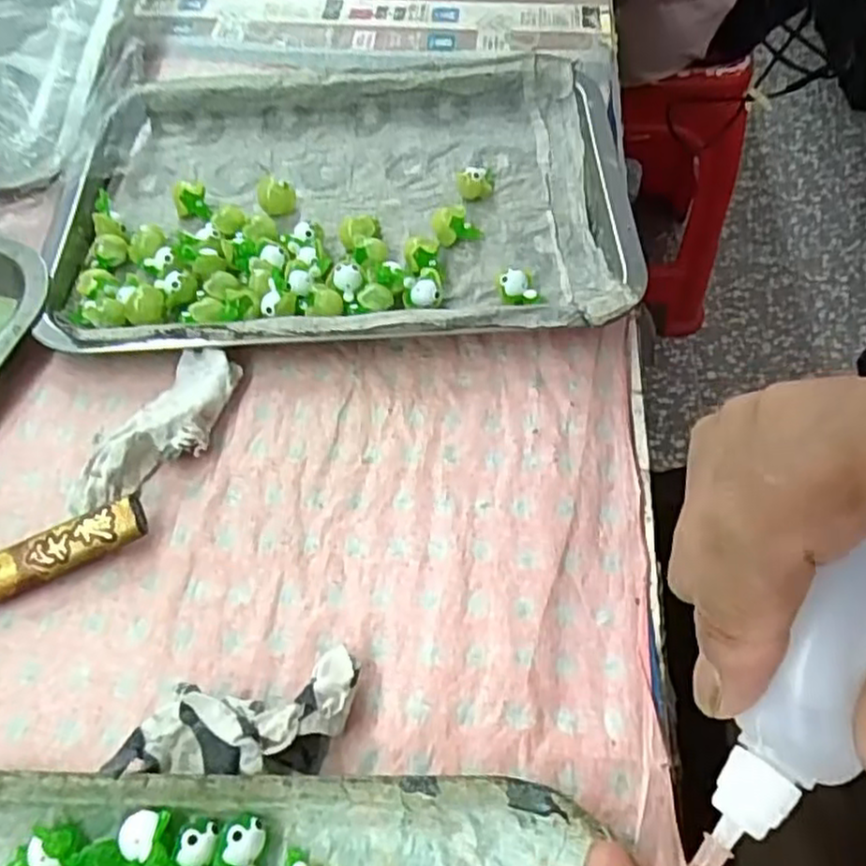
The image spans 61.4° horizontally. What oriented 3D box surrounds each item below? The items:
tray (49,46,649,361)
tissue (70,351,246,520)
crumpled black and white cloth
[{"bbox_3d":[-0.047,-0.132,0.405,0.301,0.025,0.206,-1,55,-1],"label":"tray"},{"bbox_3d":[-0.128,-0.002,0.337,0.045,0.019,0.095,33,61,21],"label":"tissue"},{"bbox_3d":[-0.069,0.104,0.263,0.085,0.031,0.038,-9,56,-6],"label":"crumpled black and white cloth"}]

